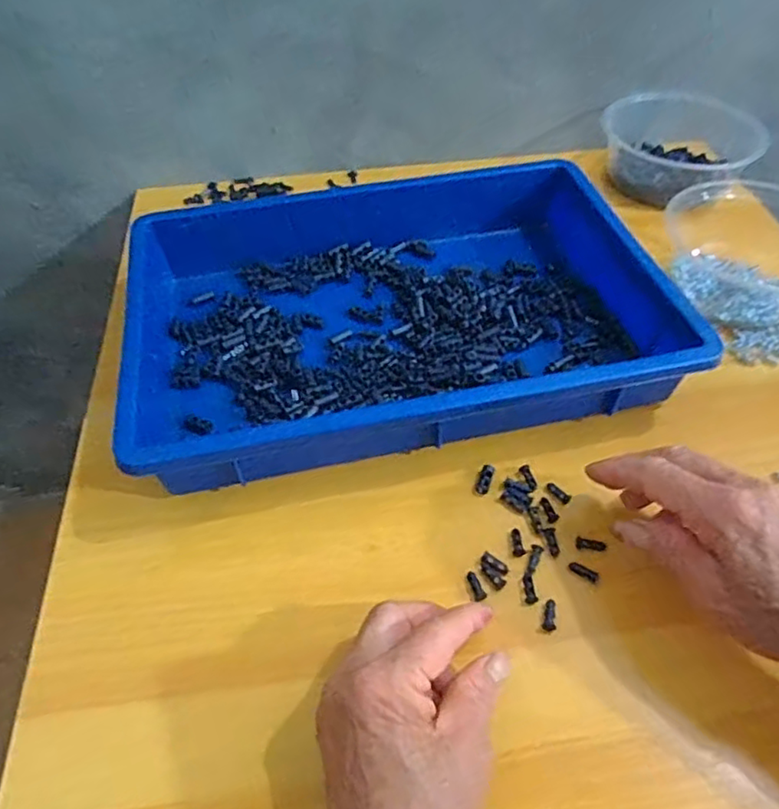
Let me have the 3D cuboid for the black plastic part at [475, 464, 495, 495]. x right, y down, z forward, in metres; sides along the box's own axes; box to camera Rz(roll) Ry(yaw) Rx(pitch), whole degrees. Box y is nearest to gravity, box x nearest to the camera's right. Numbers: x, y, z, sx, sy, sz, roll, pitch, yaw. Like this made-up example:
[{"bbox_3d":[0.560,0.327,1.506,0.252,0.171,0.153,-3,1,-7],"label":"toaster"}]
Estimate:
[{"bbox_3d":[0.060,0.047,0.386,0.008,0.004,0.019,16,55,13],"label":"black plastic part"}]

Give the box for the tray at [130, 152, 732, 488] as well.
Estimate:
[{"bbox_3d":[0.002,-0.079,0.453,0.364,0.052,0.255,-10,51,-7],"label":"tray"}]

